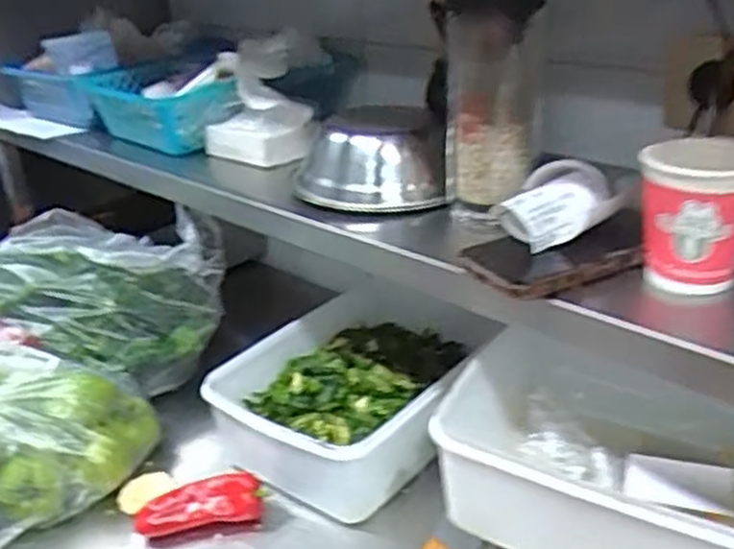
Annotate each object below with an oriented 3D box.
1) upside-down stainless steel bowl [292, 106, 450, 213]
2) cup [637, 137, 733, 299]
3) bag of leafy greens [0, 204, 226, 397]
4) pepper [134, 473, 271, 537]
[{"bbox_3d":[0.001,-0.116,0.722,0.142,0.065,0.153,-2,25,1],"label":"upside-down stainless steel bowl"},{"bbox_3d":[0.210,-0.034,0.490,0.070,0.093,0.073,-2,25,1],"label":"cup"},{"bbox_3d":[-0.330,0.024,0.938,0.267,0.152,0.207,15,30,32],"label":"bag of leafy greens"},{"bbox_3d":[-0.154,0.218,0.715,0.123,0.037,0.038,-8,26,-12],"label":"pepper"}]

